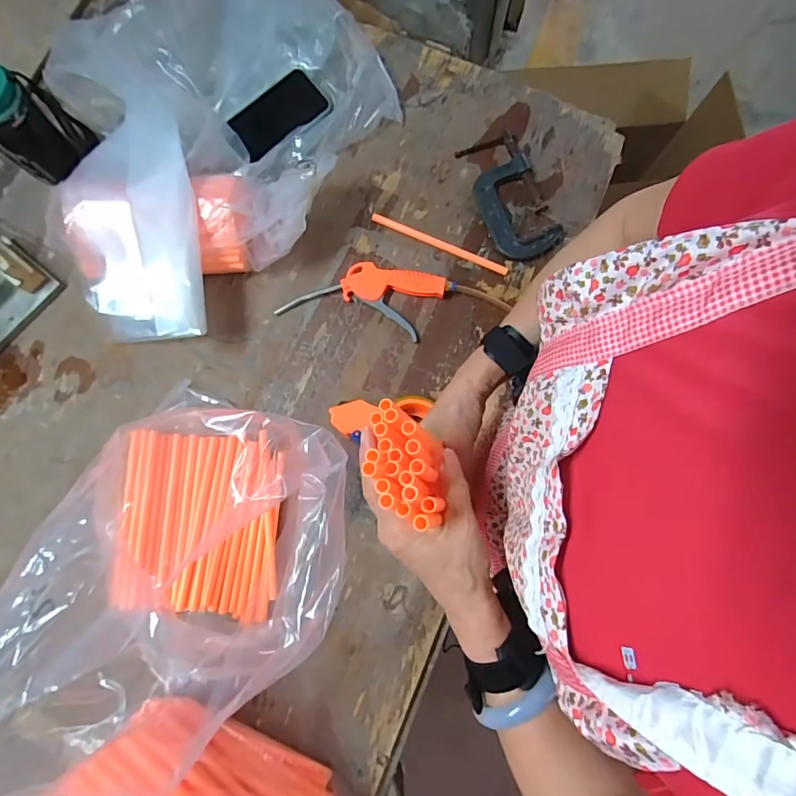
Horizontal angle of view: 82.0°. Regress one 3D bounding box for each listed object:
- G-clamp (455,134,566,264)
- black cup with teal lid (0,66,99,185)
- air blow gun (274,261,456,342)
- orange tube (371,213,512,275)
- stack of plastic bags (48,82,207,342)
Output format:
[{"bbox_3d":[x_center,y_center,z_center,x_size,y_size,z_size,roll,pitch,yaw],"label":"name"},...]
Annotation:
[{"bbox_3d":[0.161,-0.290,0.654,0.093,0.024,0.190,-21,81,-5],"label":"G-clamp"},{"bbox_3d":[-0.492,-0.361,0.607,0.074,0.133,0.108,37,81,5],"label":"black cup with teal lid"},{"bbox_3d":[-0.044,-0.138,0.629,0.230,0.026,0.091,7,80,0],"label":"air blow gun"},{"bbox_3d":[0.059,-0.219,0.649,0.204,0.010,0.013,25,80,3],"label":"orange tube"},{"bbox_3d":[-0.342,-0.210,0.596,0.180,0.109,0.302,-13,80,-4],"label":"stack of plastic bags"}]

